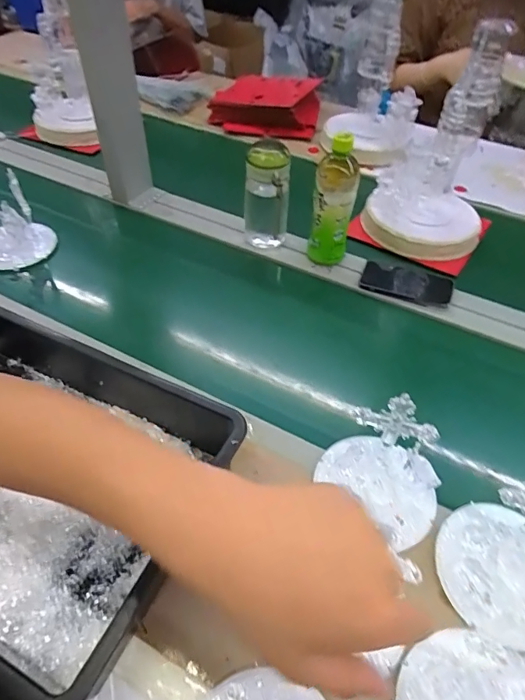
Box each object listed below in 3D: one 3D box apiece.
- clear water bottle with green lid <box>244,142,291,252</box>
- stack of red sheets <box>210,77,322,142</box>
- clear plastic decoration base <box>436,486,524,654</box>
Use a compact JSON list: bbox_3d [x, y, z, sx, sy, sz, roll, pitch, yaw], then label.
[{"bbox_3d":[0.006,-0.255,0.775,0.073,0.170,0.059,0,48,-4],"label":"clear water bottle with green lid"},{"bbox_3d":[0.005,-0.631,1.185,0.280,0.084,0.177,17,49,14],"label":"stack of red sheets"},{"bbox_3d":[0.235,0.183,0.411,0.112,0.117,0.131,-25,54,-24],"label":"clear plastic decoration base"}]

